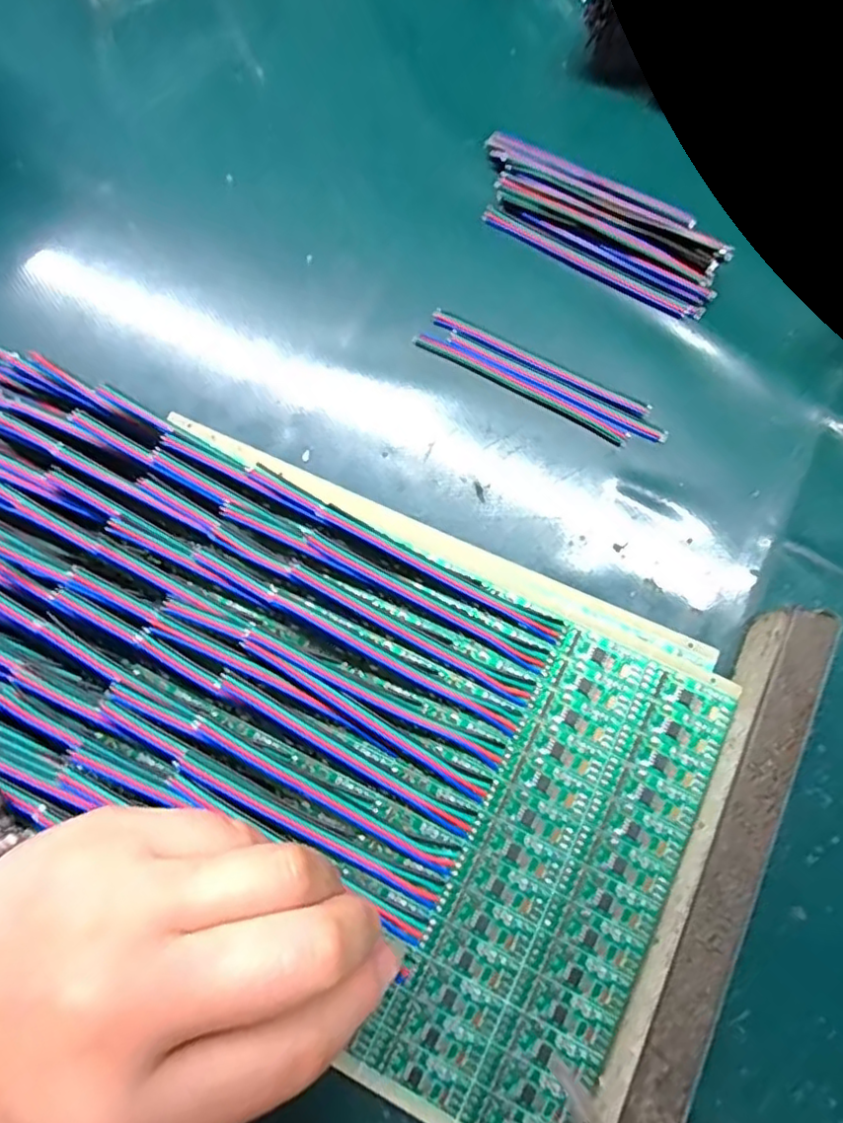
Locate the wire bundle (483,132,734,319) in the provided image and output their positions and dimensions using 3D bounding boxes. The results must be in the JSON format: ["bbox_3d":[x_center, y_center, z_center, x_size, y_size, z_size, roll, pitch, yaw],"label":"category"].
[{"bbox_3d":[0.077,-0.146,0.267,0.110,0.009,0.043,29,80,6],"label":"wire bundle"}]

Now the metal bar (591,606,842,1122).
[{"bbox_3d":[0.091,0.101,0.200,0.020,0.031,0.183,26,79,6],"label":"metal bar"}]

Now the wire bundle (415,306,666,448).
[{"bbox_3d":[0.050,-0.076,0.258,0.105,0.004,0.022,29,80,6],"label":"wire bundle"}]

